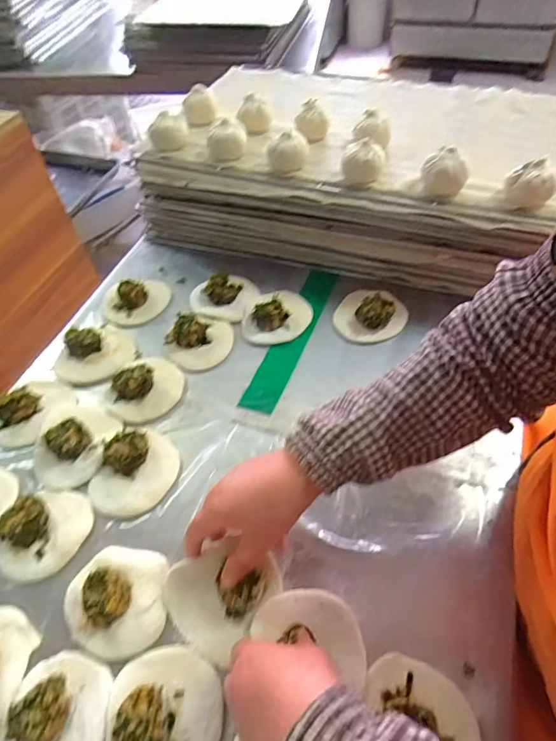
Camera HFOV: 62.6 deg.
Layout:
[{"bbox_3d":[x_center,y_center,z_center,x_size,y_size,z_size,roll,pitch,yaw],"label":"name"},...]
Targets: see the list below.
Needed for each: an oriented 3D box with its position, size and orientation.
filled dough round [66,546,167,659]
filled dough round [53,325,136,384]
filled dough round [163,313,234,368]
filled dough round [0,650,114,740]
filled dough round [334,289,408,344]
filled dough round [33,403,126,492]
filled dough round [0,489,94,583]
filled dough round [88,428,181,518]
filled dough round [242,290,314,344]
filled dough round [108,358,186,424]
[{"bbox_3d":[-0.144,0.197,0.402,0.090,0.026,0.086,-2,50,2],"label":"filled dough round"},{"bbox_3d":[-0.239,-0.026,0.590,0.097,0.025,0.080,-35,56,-26],"label":"filled dough round"},{"bbox_3d":[-0.102,-0.041,0.597,0.088,0.032,0.074,-13,49,-10],"label":"filled dough round"},{"bbox_3d":[-0.173,0.269,0.342,0.078,0.029,0.100,14,52,15],"label":"filled dough round"},{"bbox_3d":[0.117,-0.079,0.611,0.083,0.033,0.091,-1,48,1],"label":"filled dough round"},{"bbox_3d":[-0.232,0.075,0.505,0.090,0.026,0.097,-1,48,1],"label":"filled dough round"},{"bbox_3d":[-0.228,0.154,0.443,0.074,0.025,0.089,20,54,19],"label":"filled dough round"},{"bbox_3d":[-0.152,0.102,0.480,0.097,0.025,0.081,-34,56,-25],"label":"filled dough round"},{"bbox_3d":[-0.001,-0.074,0.613,0.091,0.030,0.079,-2,48,0],"label":"filled dough round"},{"bbox_3d":[-0.160,0.013,0.553,0.083,0.030,0.093,-9,49,-7],"label":"filled dough round"}]

